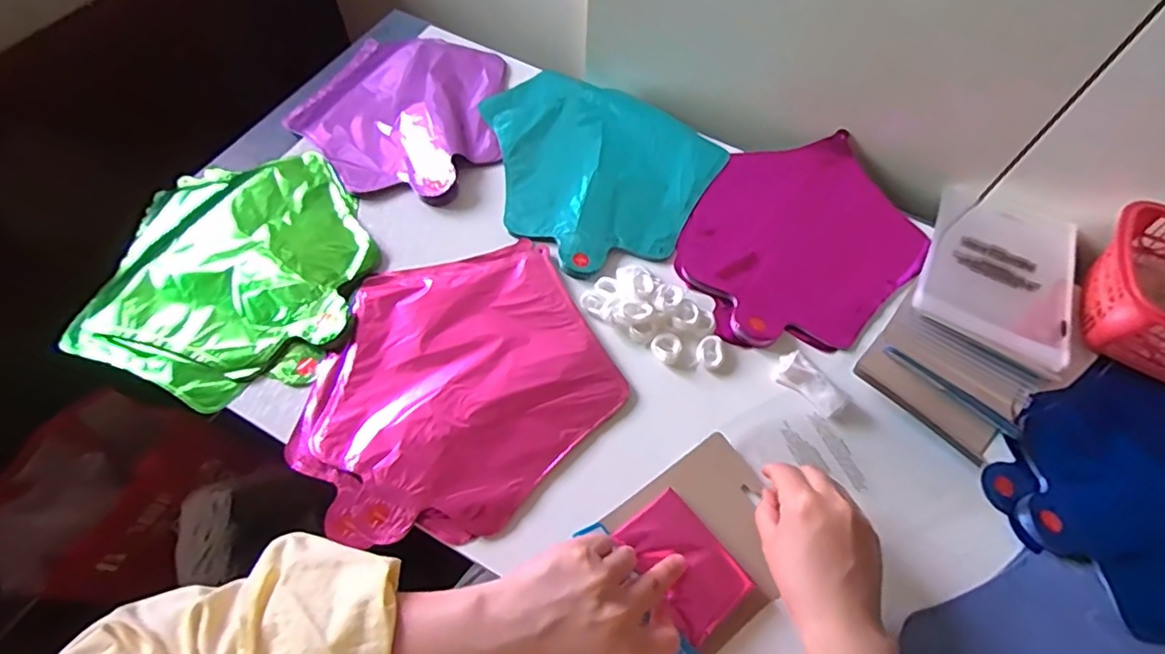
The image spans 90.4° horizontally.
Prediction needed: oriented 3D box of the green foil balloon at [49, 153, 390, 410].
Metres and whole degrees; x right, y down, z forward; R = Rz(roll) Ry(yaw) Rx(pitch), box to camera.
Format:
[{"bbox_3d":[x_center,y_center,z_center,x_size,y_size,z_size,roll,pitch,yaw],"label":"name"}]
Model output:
[{"bbox_3d":[-0.315,-0.054,0.529,0.237,0.034,0.252,1,62,-1],"label":"green foil balloon"}]

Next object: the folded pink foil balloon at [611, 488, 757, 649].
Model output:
[{"bbox_3d":[0.072,0.168,0.412,0.062,0.008,0.088,-36,68,-19],"label":"folded pink foil balloon"}]

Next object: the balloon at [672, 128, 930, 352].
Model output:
[{"bbox_3d":[0.209,-0.085,0.548,0.199,0.016,0.251,29,65,13],"label":"balloon"}]

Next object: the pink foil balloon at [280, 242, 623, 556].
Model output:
[{"bbox_3d":[-0.107,0.041,0.472,0.250,0.008,0.225,-36,68,-19],"label":"pink foil balloon"}]

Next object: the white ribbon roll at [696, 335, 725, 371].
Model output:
[{"bbox_3d":[0.110,0.022,0.491,0.024,0.009,0.028,31,65,14],"label":"white ribbon roll"}]

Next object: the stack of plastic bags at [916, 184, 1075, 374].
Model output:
[{"bbox_3d":[0.389,-0.059,0.537,0.123,0.019,0.191,27,64,12],"label":"stack of plastic bags"}]

